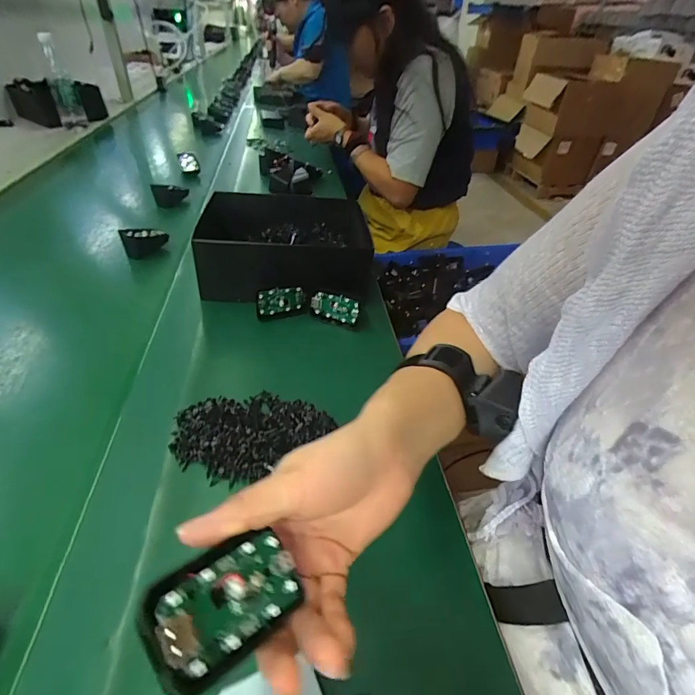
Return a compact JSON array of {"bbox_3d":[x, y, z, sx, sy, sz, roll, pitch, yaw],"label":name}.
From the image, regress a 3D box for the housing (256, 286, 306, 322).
[{"bbox_3d":[-0.089,-0.062,0.534,0.066,0.041,0.019,-13,42,-20],"label":"housing"}]

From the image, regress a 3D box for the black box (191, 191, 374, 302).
[{"bbox_3d":[-0.093,-0.155,0.600,0.235,0.079,0.195,-3,39,-9],"label":"black box"}]

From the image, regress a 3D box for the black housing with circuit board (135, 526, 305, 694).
[{"bbox_3d":[-0.050,0.106,0.168,0.068,0.007,0.041,-10,63,-57],"label":"black housing with circuit board"}]

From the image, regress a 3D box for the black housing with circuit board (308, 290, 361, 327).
[{"bbox_3d":[-0.018,-0.053,0.531,0.070,0.039,0.018,14,40,12],"label":"black housing with circuit board"}]

